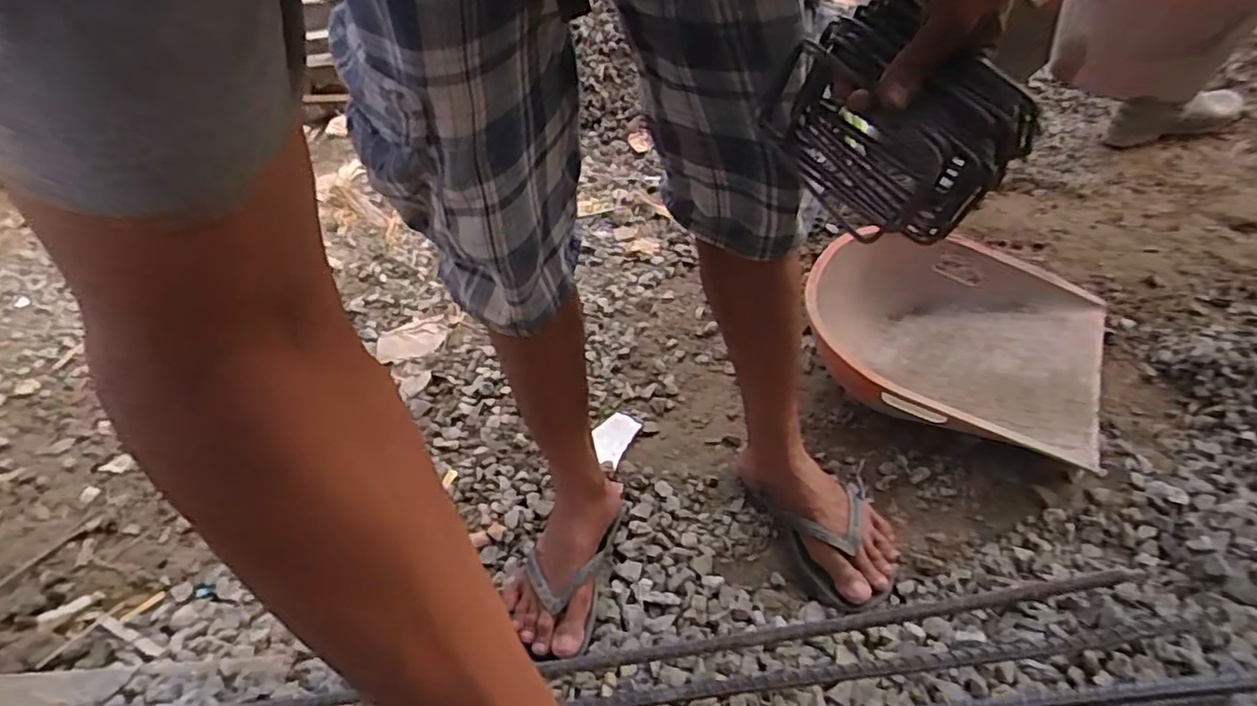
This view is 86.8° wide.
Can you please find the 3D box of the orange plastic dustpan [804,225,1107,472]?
[{"bbox_3d":[0.512,-0.071,1.053,0.407,0.152,0.499,15,46,24],"label":"orange plastic dustpan"}]

